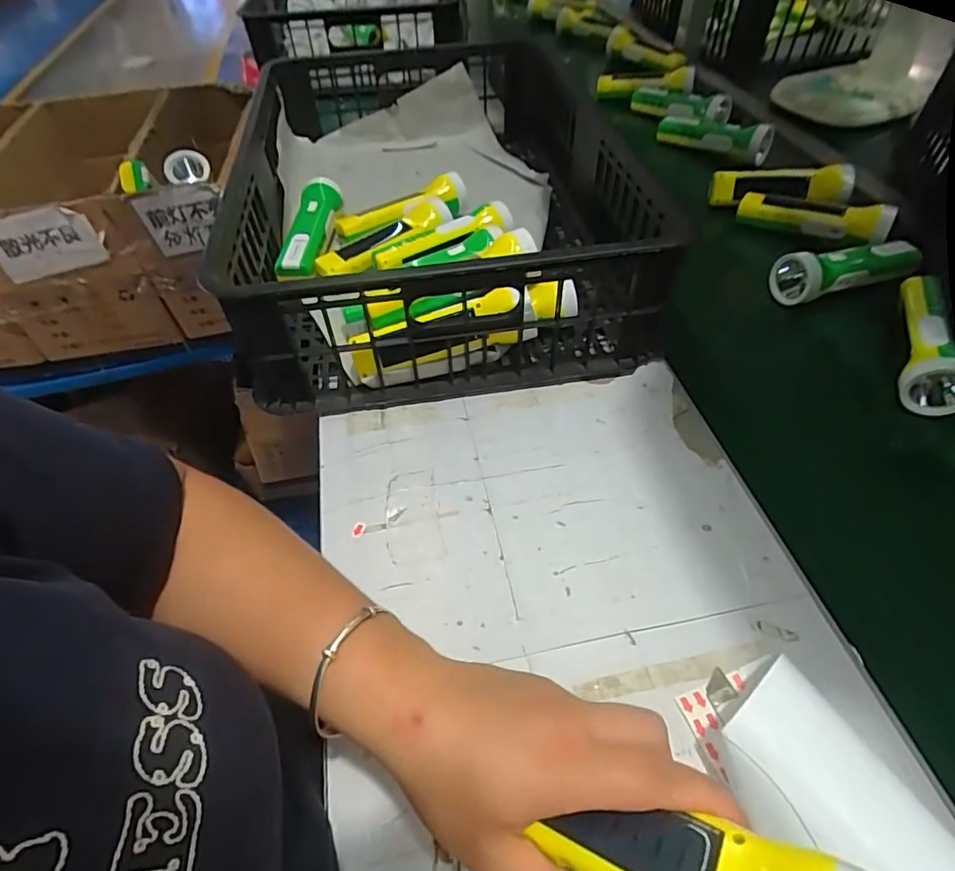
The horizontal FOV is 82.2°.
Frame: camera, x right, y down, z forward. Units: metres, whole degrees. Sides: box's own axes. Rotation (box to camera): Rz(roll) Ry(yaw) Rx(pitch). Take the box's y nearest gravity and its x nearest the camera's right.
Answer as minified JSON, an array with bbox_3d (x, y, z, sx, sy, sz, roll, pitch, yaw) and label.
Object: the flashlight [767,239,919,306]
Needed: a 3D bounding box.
[{"bbox_3d":[0.382,-0.174,0.569,0.155,0.045,0.047,-14,50,-10],"label":"flashlight"}]

